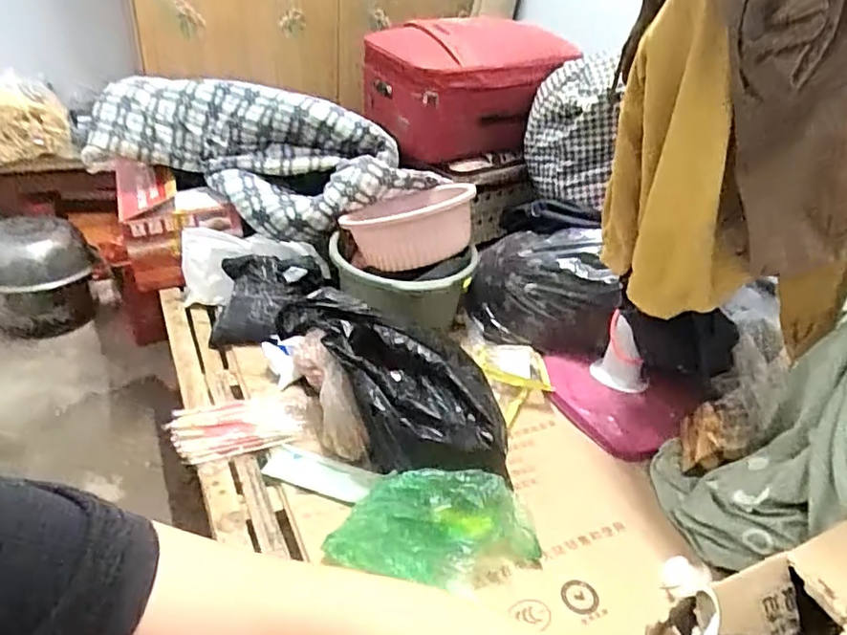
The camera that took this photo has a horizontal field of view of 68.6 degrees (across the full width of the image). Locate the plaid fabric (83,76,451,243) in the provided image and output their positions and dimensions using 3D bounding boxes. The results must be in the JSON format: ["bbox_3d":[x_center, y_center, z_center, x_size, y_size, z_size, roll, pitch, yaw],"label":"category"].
[{"bbox_3d":[-0.440,-0.459,1.726,0.935,0.270,0.356,17,36,17],"label":"plaid fabric"}]

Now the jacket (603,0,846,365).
[{"bbox_3d":[0.572,-0.312,0.981,0.441,0.686,0.326,0,34,-8],"label":"jacket"}]

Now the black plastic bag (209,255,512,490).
[{"bbox_3d":[-0.156,0.044,1.385,0.312,0.236,0.905,-26,45,-38],"label":"black plastic bag"}]

